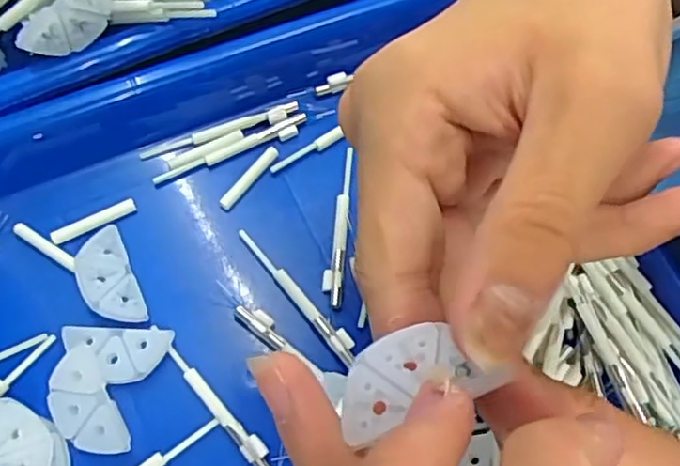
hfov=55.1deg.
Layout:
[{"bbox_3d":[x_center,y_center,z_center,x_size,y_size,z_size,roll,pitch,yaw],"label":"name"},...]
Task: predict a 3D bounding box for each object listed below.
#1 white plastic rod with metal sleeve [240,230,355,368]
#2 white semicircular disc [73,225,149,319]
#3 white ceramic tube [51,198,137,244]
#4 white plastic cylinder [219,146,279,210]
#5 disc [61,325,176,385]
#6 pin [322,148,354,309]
[{"bbox_3d":[-0.016,0.023,0.254,0.008,0.004,0.068,-36,78,-17],"label":"white plastic rod with metal sleeve"},{"bbox_3d":[-0.088,0.017,0.246,0.020,0.004,0.038,-17,70,-26],"label":"white semicircular disc"},{"bbox_3d":[-0.098,-0.005,0.259,0.033,0.005,0.006,-25,75,-15],"label":"white ceramic tube"},{"bbox_3d":[-0.038,-0.023,0.273,0.006,0.004,0.034,37,70,7],"label":"white plastic cylinder"},{"bbox_3d":[-0.082,0.044,0.237,0.038,0.006,0.021,0,70,-7],"label":"disc"},{"bbox_3d":[-0.001,-0.004,0.268,0.008,0.004,0.069,7,69,-4],"label":"pin"}]

